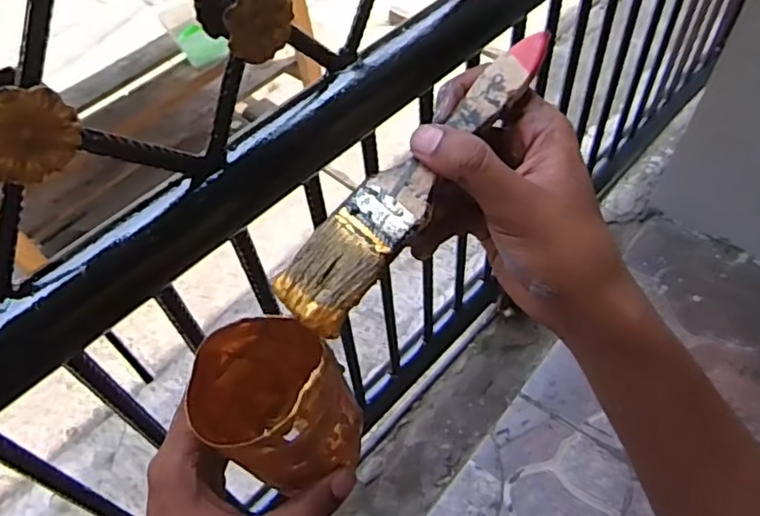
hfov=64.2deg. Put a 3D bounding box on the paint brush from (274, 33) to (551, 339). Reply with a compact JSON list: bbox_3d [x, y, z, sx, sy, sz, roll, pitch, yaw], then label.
[{"bbox_3d":[0.019,-0.038,0.275,0.034,0.010,0.167,38,82,25],"label":"paint brush"}]

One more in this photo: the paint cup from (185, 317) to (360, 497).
[{"bbox_3d":[-0.052,0.070,0.306,0.073,0.074,0.071,-10,65,23],"label":"paint cup"}]

